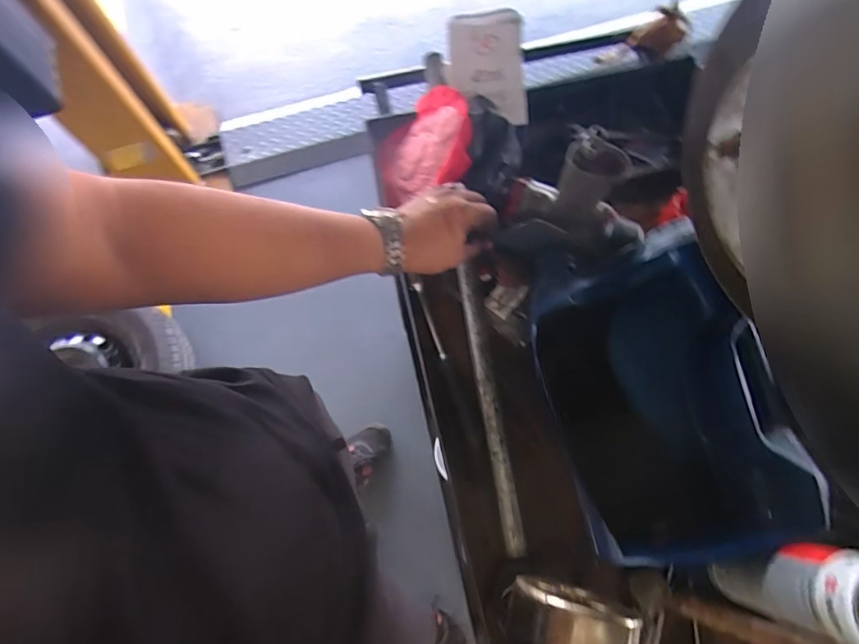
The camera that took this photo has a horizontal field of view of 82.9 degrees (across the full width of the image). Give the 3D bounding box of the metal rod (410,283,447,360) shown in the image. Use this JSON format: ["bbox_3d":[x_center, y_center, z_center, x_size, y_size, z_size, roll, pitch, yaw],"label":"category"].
[{"bbox_3d":[0.000,-0.001,0.570,0.012,0.010,0.096,-21,73,-6],"label":"metal rod"}]

